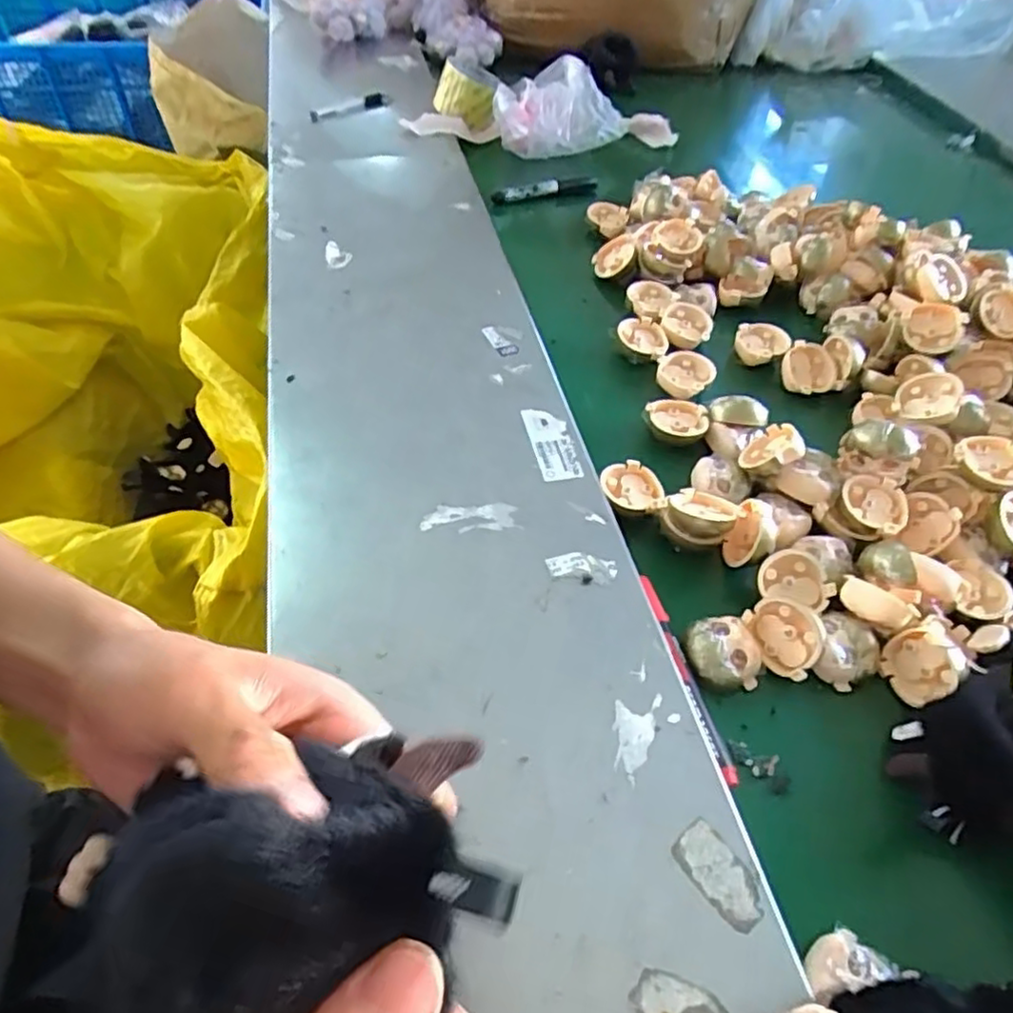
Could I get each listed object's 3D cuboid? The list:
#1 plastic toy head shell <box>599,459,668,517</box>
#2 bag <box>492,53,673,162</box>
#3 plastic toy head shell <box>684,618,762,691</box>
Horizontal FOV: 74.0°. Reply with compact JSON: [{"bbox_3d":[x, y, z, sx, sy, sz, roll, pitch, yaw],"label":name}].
[{"bbox_3d":[0.097,-0.017,0.515,0.049,0.014,0.049,2,50,-2],"label":"plastic toy head shell"},{"bbox_3d":[0.114,-0.540,0.914,0.258,0.090,0.121,1,50,-2],"label":"bag"},{"bbox_3d":[0.139,0.095,0.438,0.044,0.022,0.041,2,50,-2],"label":"plastic toy head shell"}]

